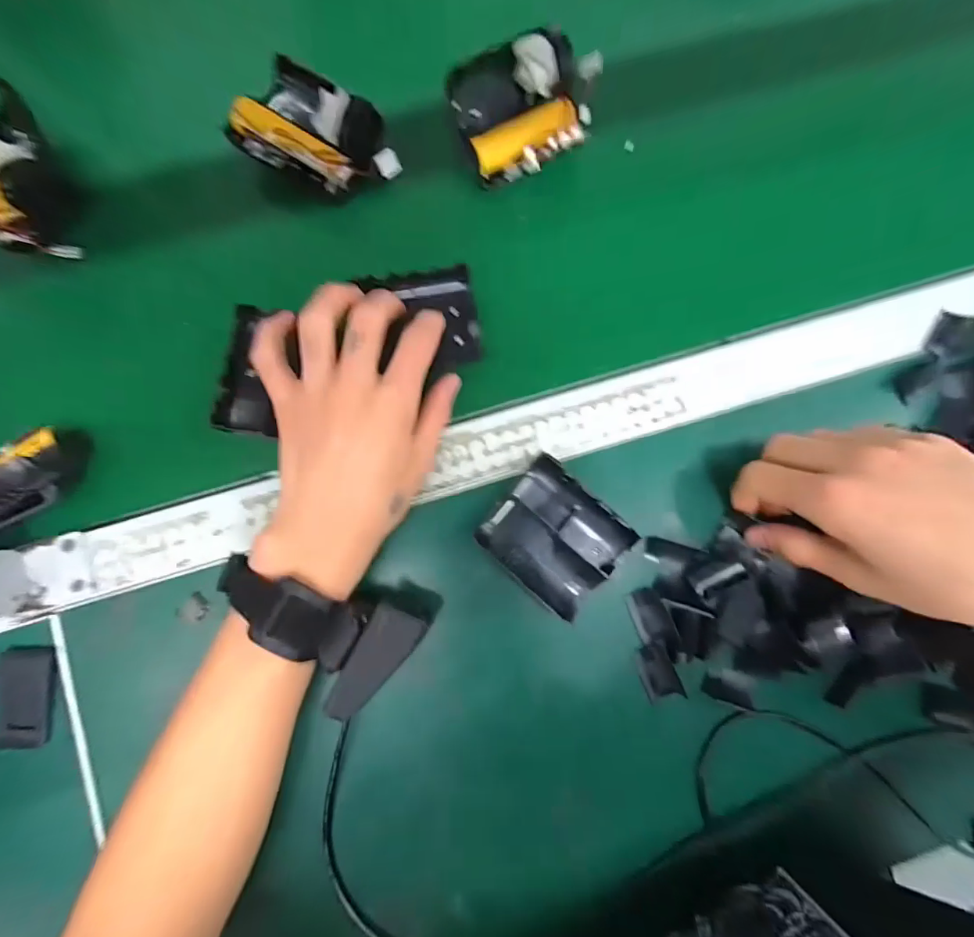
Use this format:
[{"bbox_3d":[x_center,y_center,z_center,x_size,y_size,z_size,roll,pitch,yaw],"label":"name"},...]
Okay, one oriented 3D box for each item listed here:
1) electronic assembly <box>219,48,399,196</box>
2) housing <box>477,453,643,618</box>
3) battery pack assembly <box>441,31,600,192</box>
[{"bbox_3d":[-0.107,-0.218,0.305,0.094,0.028,0.067,24,84,2],"label":"electronic assembly"},{"bbox_3d":[0.041,0.042,0.287,0.074,0.023,0.067,42,84,4],"label":"housing"},{"bbox_3d":[0.027,-0.237,0.306,0.093,0.043,0.057,-24,84,-4],"label":"battery pack assembly"}]

